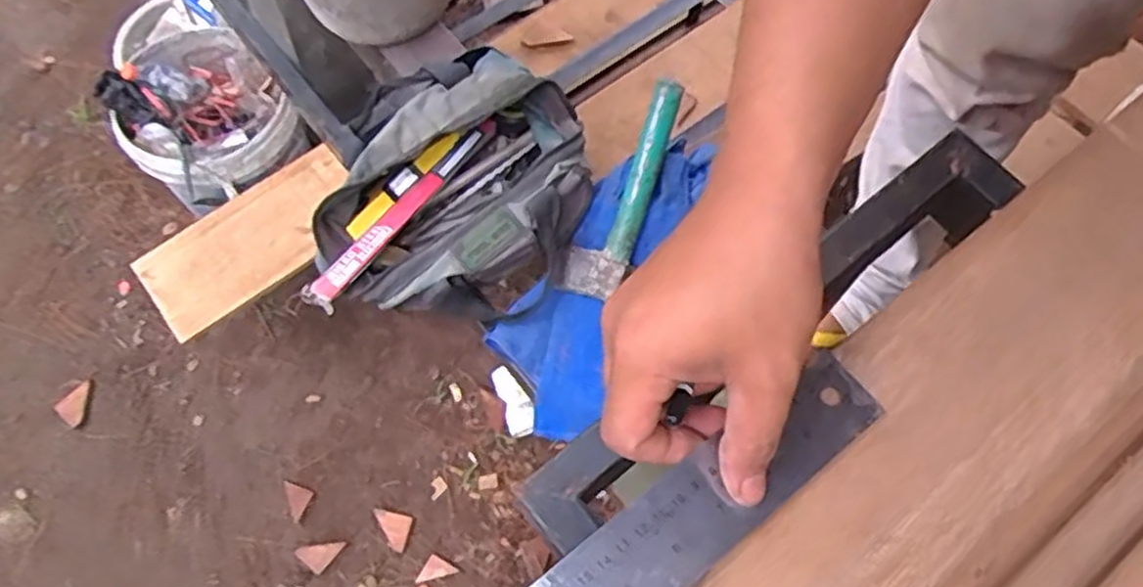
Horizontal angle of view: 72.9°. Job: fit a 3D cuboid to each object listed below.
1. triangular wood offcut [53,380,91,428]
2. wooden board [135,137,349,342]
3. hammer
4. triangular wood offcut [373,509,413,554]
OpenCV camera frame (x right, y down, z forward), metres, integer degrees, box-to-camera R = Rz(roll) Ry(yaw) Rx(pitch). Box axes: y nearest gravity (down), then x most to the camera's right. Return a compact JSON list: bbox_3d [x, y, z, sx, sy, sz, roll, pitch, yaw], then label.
[{"bbox_3d":[-0.951,0.213,1.493,0.060,0.012,0.072,42,71,14],"label":"triangular wood offcut"},{"bbox_3d":[-0.544,-0.098,1.336,0.382,0.027,0.182,-39,72,-16],"label":"wooden board"},{"bbox_3d":[0.064,-0.117,0.880,0.081,0.032,0.258,26,92,8],"label":"hammer"},{"bbox_3d":[-0.340,0.438,1.439,0.073,0.009,0.065,15,67,6],"label":"triangular wood offcut"}]

